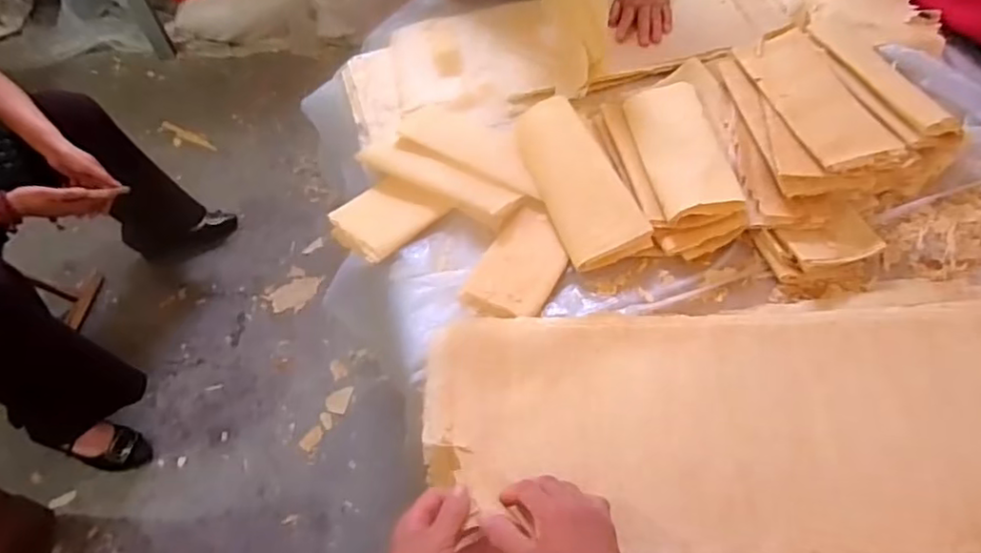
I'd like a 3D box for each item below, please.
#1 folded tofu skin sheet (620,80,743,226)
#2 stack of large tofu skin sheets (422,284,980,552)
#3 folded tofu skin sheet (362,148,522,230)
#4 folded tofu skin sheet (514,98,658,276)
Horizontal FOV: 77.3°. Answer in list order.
[{"bbox_3d":[0.264,-0.189,0.870,0.101,0.015,0.299,-18,45,15],"label":"folded tofu skin sheet"},{"bbox_3d":[0.292,0.169,0.643,0.706,0.059,0.321,-3,57,1],"label":"stack of large tofu skin sheets"},{"bbox_3d":[-0.075,-0.143,0.896,0.254,0.024,0.069,24,58,23],"label":"folded tofu skin sheet"},{"bbox_3d":[0.117,-0.141,0.854,0.104,0.043,0.282,-17,52,-7],"label":"folded tofu skin sheet"}]

